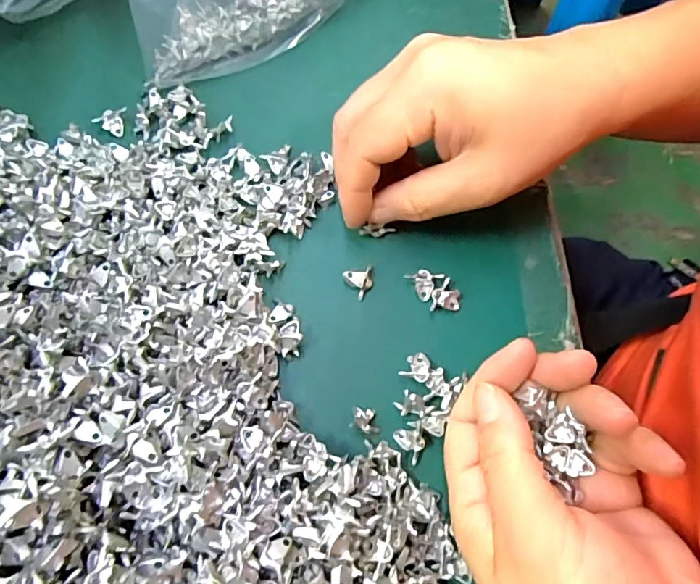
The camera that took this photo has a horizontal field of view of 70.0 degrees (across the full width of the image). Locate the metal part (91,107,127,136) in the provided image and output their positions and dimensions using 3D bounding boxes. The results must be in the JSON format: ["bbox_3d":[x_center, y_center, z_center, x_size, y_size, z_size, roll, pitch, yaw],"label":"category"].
[{"bbox_3d":[-0.129,-0.093,0.270,0.015,0.007,0.014,8,71,2],"label":"metal part"}]

